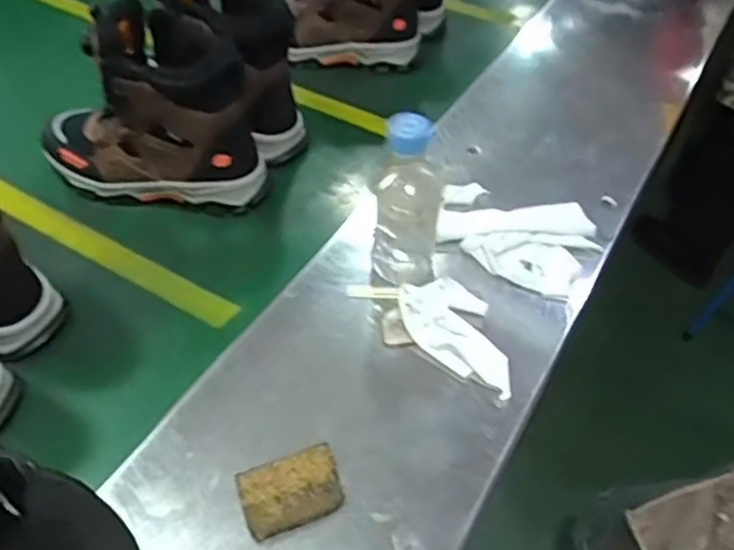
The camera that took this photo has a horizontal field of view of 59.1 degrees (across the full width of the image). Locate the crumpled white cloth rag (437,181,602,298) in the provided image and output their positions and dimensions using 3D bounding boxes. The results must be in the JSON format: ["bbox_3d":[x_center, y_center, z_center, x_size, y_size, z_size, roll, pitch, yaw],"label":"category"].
[{"bbox_3d":[0.141,-0.037,0.631,0.151,0.023,0.119,16,50,11],"label":"crumpled white cloth rag"}]

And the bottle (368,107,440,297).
[{"bbox_3d":[0.032,-0.054,0.545,0.056,0.151,0.053,5,49,2],"label":"bottle"}]

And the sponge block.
[{"bbox_3d":[-0.053,0.153,0.461,0.070,0.015,0.049,-15,51,-15],"label":"sponge block"}]

